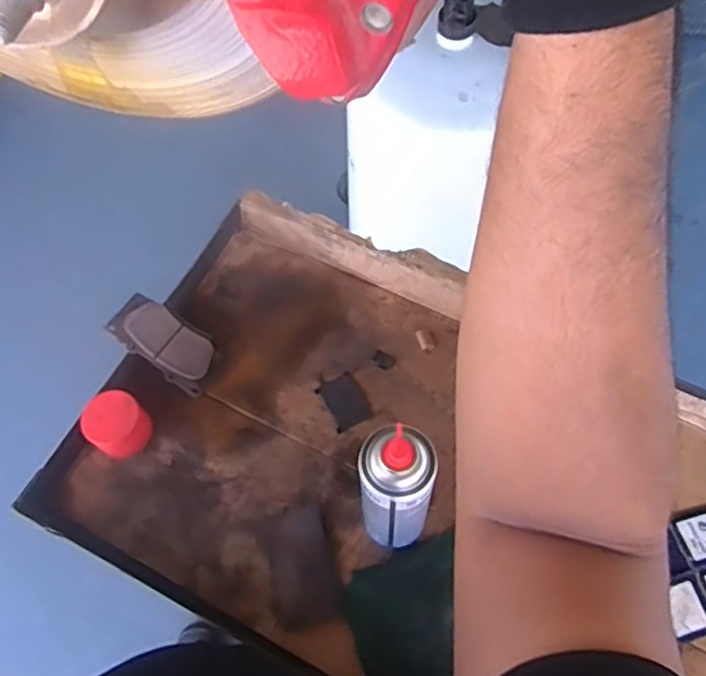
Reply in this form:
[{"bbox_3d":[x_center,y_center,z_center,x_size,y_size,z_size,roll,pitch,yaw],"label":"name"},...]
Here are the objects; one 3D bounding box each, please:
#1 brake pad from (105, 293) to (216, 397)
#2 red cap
[{"bbox_3d":[-0.224,0.005,0.807,0.126,0.012,0.064,37,83,-4],"label":"brake pad"},{"bbox_3d":[-0.267,0.098,0.769,0.061,0.047,0.062,-1,63,2],"label":"red cap"}]

